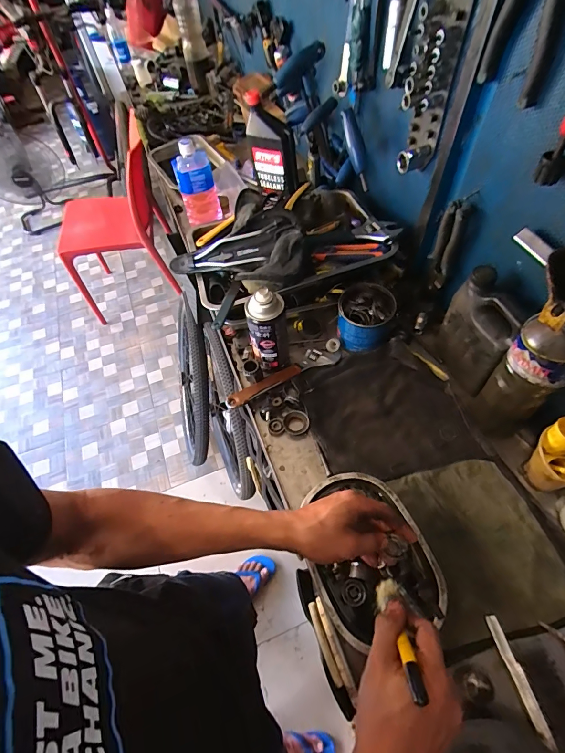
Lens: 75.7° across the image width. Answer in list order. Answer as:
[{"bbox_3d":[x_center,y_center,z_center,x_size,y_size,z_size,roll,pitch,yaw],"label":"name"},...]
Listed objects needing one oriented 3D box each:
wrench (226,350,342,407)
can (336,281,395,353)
[{"bbox_3d":[0.003,-0.006,0.670,0.230,0.028,0.045,-27,59,-12],"label":"wrench"},{"bbox_3d":[0.157,-0.109,0.686,0.104,0.088,0.101,5,58,8],"label":"can"}]

